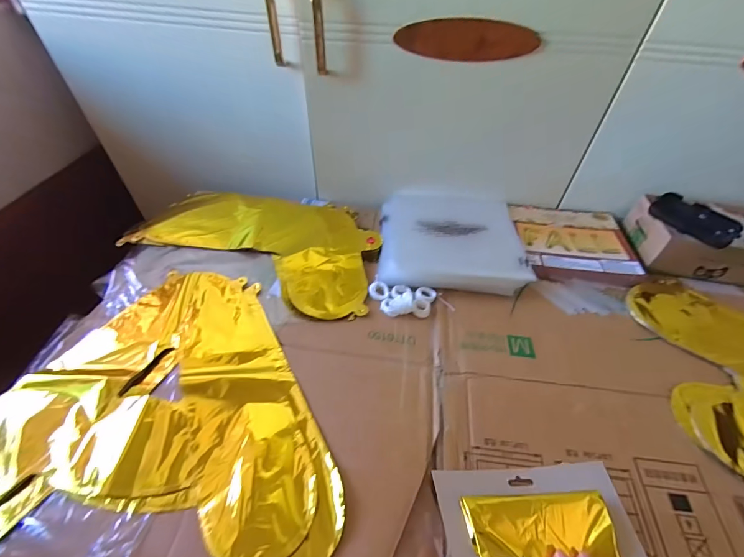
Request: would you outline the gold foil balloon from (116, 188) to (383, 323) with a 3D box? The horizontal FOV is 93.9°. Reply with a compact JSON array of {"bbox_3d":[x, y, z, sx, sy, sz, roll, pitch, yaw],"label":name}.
[{"bbox_3d":[-0.182,-0.073,0.575,0.401,0.013,0.233,14,49,10],"label":"gold foil balloon"}]

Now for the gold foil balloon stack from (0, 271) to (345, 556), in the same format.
[{"bbox_3d":[-0.231,0.132,0.392,0.406,0.012,0.341,5,49,1],"label":"gold foil balloon stack"}]

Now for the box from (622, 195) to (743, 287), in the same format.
[{"bbox_3d":[0.543,-0.070,0.567,0.197,0.083,0.146,11,49,7],"label":"box"}]

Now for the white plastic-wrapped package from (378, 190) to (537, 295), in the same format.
[{"bbox_3d":[0.129,-0.075,0.577,0.222,0.038,0.245,4,48,1],"label":"white plastic-wrapped package"}]

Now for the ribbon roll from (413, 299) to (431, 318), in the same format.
[{"bbox_3d":[0.070,0.042,0.488,0.025,0.012,0.024,1,49,-2],"label":"ribbon roll"}]

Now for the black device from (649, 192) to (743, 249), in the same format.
[{"bbox_3d":[0.480,-0.088,0.518,0.051,0.025,0.106,-29,54,-25],"label":"black device"}]

